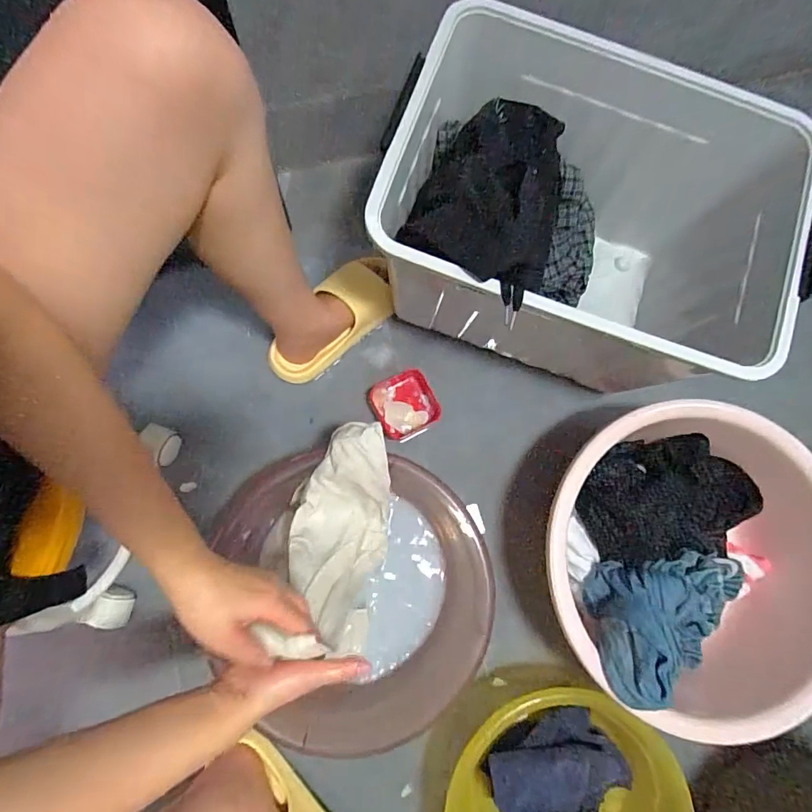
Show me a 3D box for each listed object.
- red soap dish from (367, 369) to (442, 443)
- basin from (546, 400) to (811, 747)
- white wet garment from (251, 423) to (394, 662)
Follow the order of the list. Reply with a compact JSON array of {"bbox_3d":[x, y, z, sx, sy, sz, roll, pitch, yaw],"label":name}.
[{"bbox_3d":[-0.001,-0.001,0.738,0.093,0.025,0.094,-26,82,-9],"label":"red soap dish"},{"bbox_3d":[0.351,0.195,0.618,0.340,0.145,0.373,1,79,-4],"label":"basin"},{"bbox_3d":[-0.079,0.146,0.551,0.106,0.262,0.252,7,77,1],"label":"white wet garment"}]

